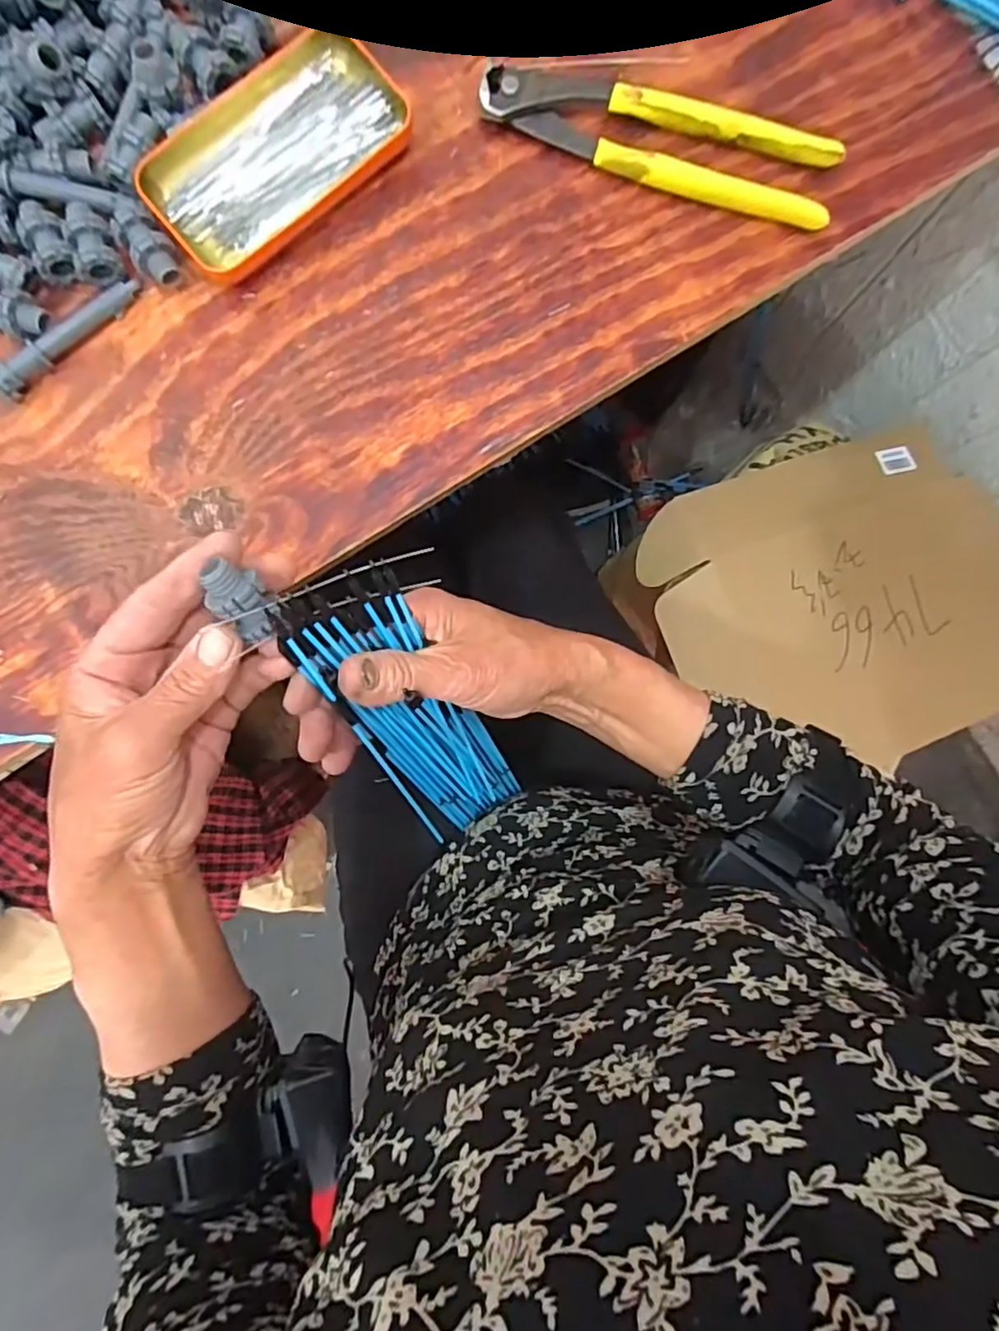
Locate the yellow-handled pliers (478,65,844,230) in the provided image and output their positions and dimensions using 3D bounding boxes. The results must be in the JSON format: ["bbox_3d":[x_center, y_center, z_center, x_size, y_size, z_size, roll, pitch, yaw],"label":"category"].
[{"bbox_3d":[0.090,-0.295,0.352,0.199,0.020,0.048,16,91,-6],"label":"yellow-handled pliers"}]

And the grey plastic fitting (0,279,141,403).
[{"bbox_3d":[-0.234,-0.179,0.337,0.091,0.014,0.018,-39,95,-2],"label":"grey plastic fitting"}]

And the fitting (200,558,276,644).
[{"bbox_3d":[-0.107,-0.026,0.262,0.019,0.019,0.032,-32,95,-3],"label":"fitting"}]

